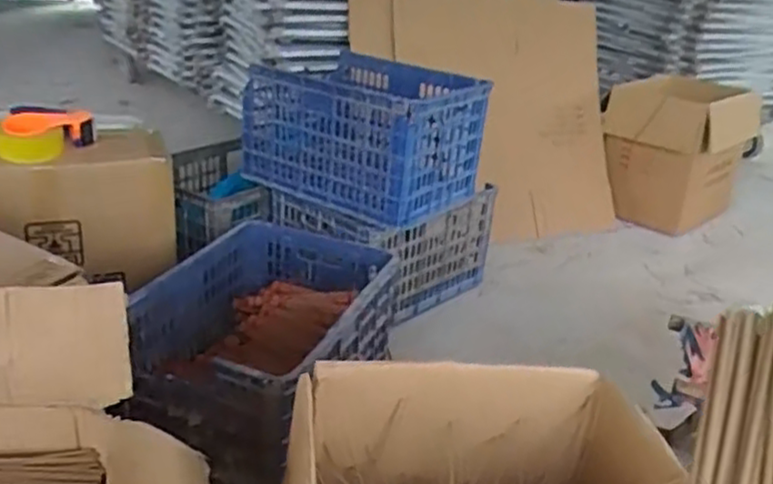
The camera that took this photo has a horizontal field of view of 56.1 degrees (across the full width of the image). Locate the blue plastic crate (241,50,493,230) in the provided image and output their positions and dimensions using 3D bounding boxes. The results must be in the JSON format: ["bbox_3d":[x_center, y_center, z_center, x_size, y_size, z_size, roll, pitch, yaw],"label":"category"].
[{"bbox_3d":[-0.068,-0.254,1.644,0.364,0.257,0.529,-16,31,-38],"label":"blue plastic crate"}]

